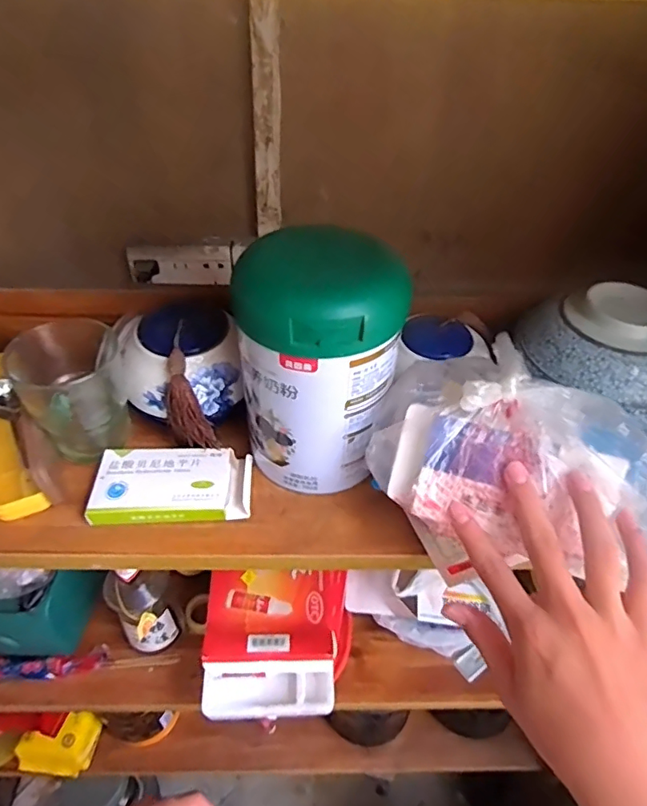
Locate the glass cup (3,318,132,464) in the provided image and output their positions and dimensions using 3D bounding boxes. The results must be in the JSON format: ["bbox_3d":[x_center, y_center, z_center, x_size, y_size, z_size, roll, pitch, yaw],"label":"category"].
[{"bbox_3d":[-0.217,-0.006,0.466,0.087,0.105,0.087,-20,49,-20],"label":"glass cup"}]

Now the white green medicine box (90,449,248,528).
[{"bbox_3d":[-0.129,0.072,0.457,0.129,0.021,0.068,1,46,-1],"label":"white green medicine box"}]

